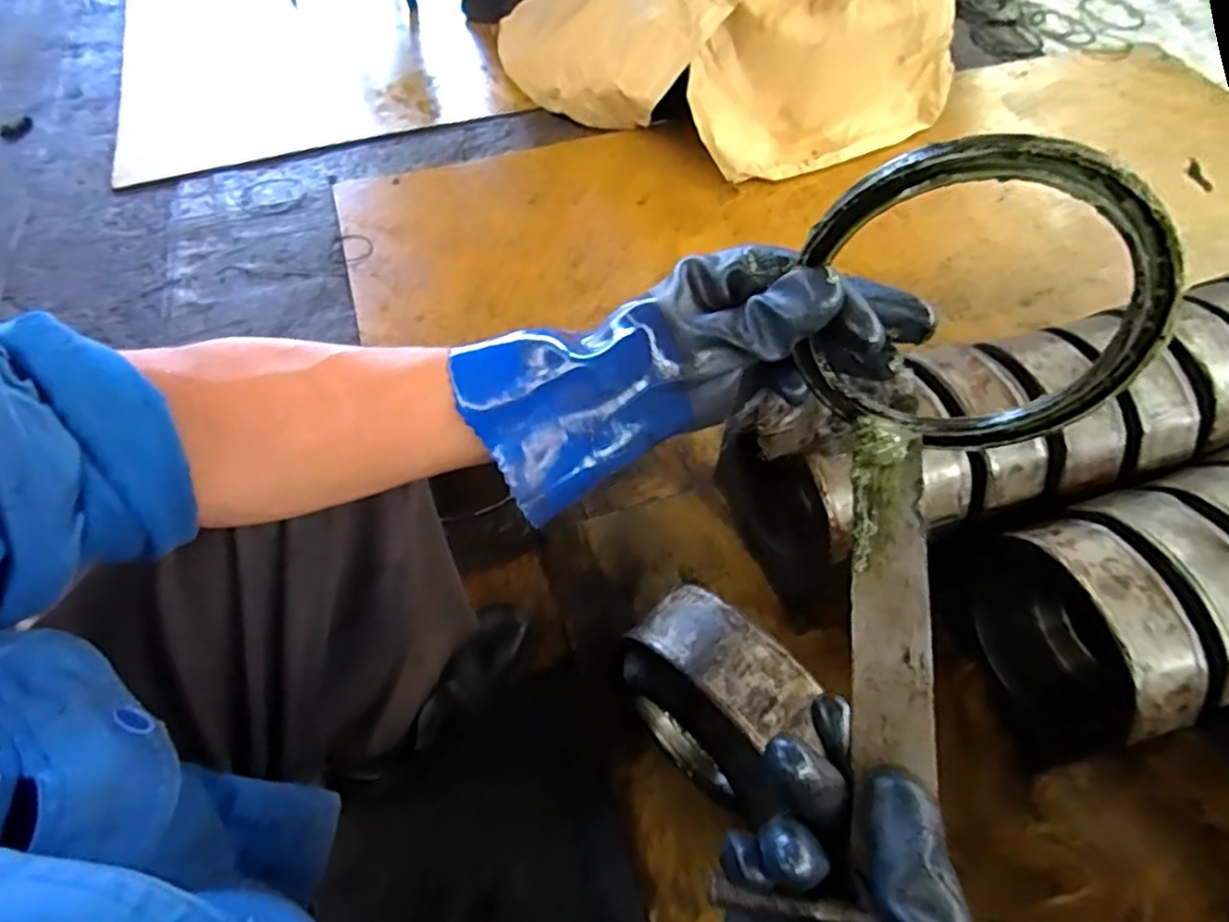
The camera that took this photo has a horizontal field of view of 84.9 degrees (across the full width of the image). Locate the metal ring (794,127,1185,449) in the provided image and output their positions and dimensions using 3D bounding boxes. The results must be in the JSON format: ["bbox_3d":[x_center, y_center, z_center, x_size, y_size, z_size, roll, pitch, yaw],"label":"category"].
[{"bbox_3d":[0.165,-0.067,0.308,0.148,0.159,0.007,4,44,19],"label":"metal ring"}]

